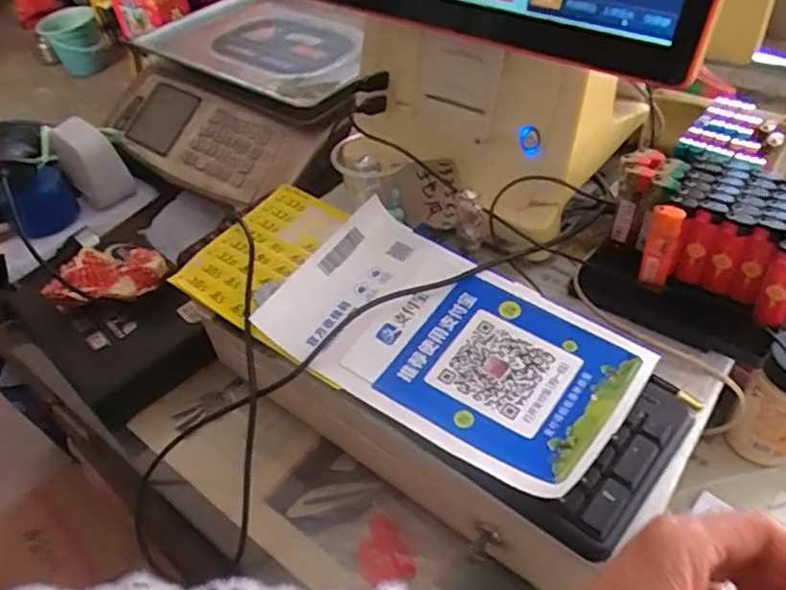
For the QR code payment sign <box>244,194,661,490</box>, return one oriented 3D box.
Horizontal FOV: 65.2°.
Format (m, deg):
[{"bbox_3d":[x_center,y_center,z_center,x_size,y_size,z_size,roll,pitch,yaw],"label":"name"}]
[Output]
[{"bbox_3d":[0.041,0.030,0.449,0.255,0.026,0.141,28,61,27],"label":"QR code payment sign"}]

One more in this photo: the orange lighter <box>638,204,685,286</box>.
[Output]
[{"bbox_3d":[0.201,-0.036,0.460,0.023,0.068,0.011,11,47,13],"label":"orange lighter"}]

